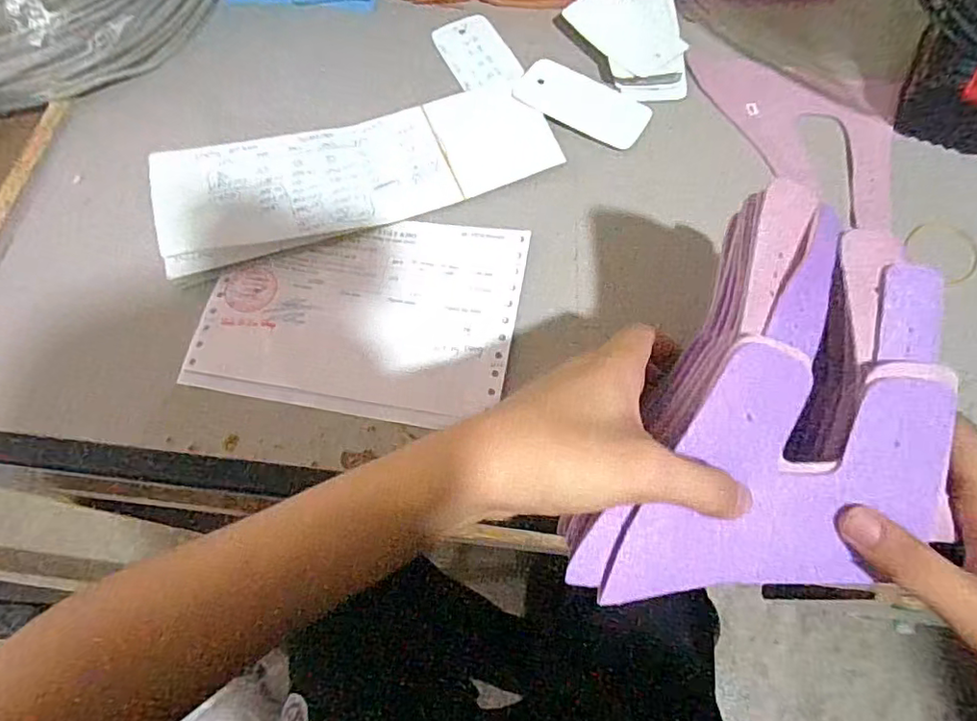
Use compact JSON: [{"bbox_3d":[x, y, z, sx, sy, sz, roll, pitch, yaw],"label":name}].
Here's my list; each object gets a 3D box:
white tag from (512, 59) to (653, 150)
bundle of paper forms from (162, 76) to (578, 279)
[{"bbox_3d":[0.071,-0.201,0.446,0.106,0.004,0.052,32,73,14],"label":"white tag"},{"bbox_3d":[-0.095,-0.144,0.417,0.279,0.024,0.098,-18,68,-5],"label":"bundle of paper forms"}]

